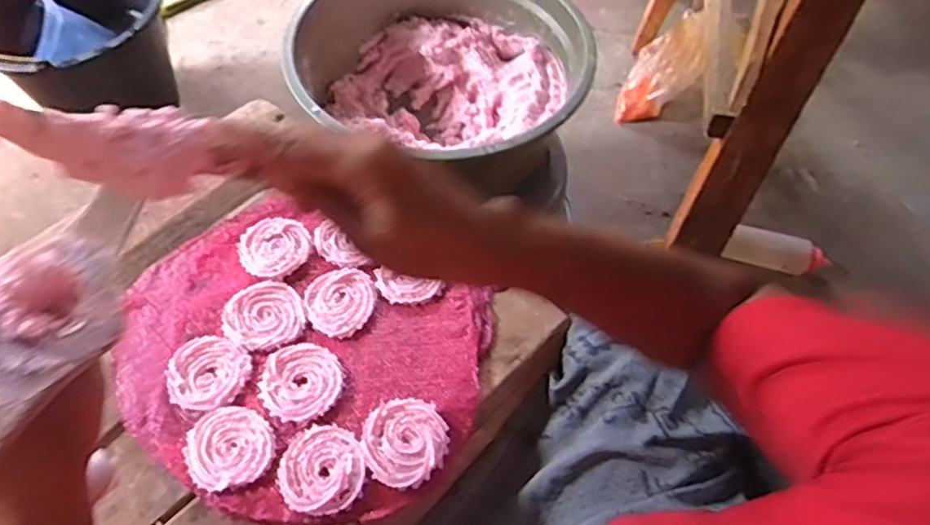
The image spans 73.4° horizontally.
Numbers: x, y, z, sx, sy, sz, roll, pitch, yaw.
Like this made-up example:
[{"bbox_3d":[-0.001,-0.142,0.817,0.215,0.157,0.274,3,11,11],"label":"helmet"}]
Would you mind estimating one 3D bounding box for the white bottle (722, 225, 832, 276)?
[{"bbox_3d":[0.526,-0.014,1.046,0.153,0.063,0.049,13,59,7],"label":"white bottle"}]

